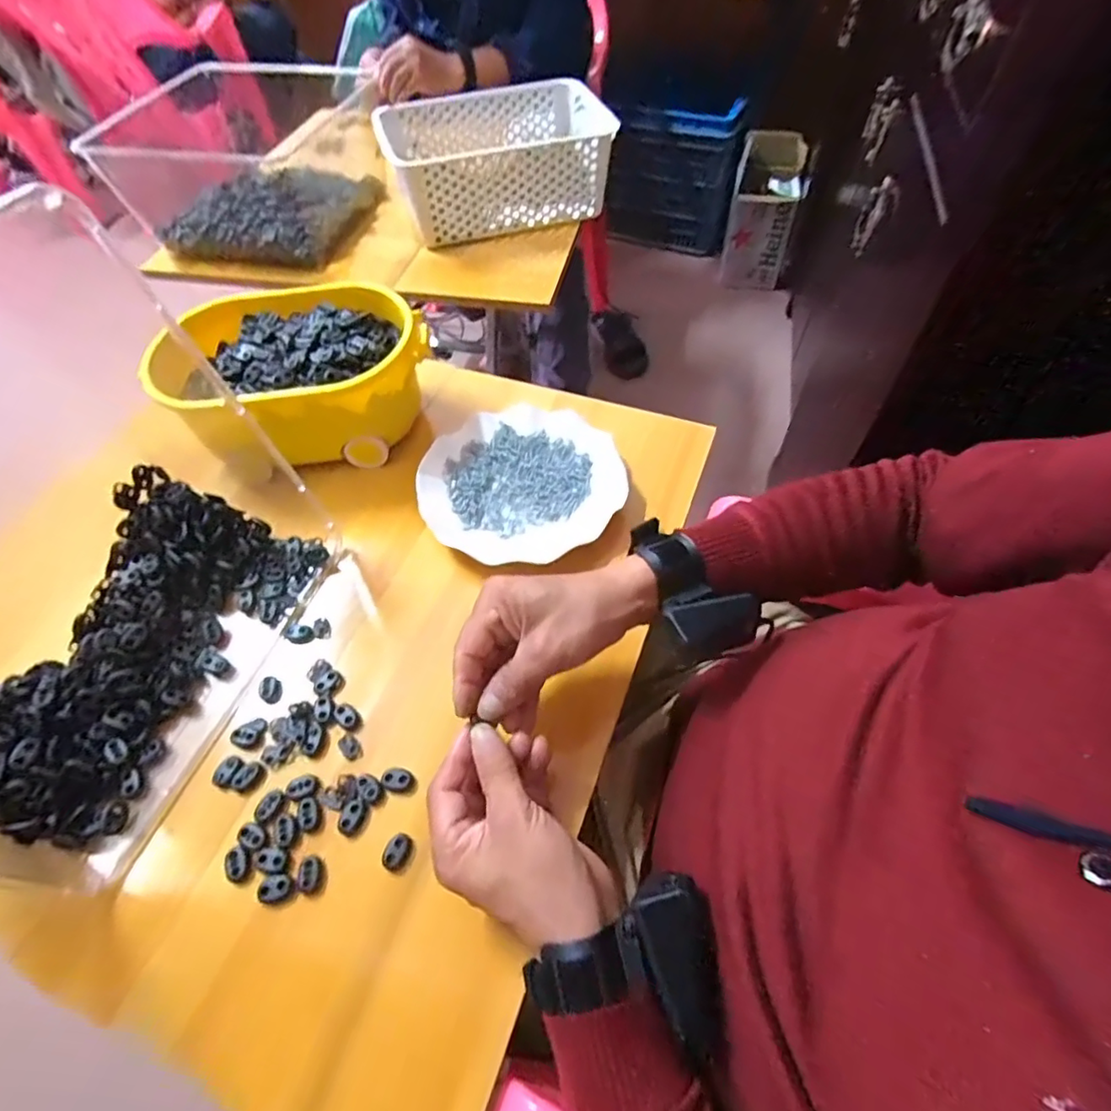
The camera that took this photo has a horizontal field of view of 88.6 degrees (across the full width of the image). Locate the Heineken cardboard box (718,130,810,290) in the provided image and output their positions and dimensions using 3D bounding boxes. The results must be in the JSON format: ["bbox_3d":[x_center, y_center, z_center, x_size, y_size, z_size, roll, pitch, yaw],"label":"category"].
[{"bbox_3d":[0.559,-0.926,1.542,0.165,0.292,0.215,12,57,11],"label":"Heineken cardboard box"}]

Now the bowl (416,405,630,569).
[{"bbox_3d":[-0.031,-0.069,0.529,0.183,0.021,0.178,-1,55,2],"label":"bowl"}]

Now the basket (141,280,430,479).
[{"bbox_3d":[-0.244,-0.172,0.559,0.233,0.093,0.159,-7,55,-2],"label":"basket"}]

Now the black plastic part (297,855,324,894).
[{"bbox_3d":[-0.157,0.204,0.365,0.014,0.006,0.021,-13,56,-6],"label":"black plastic part"}]

